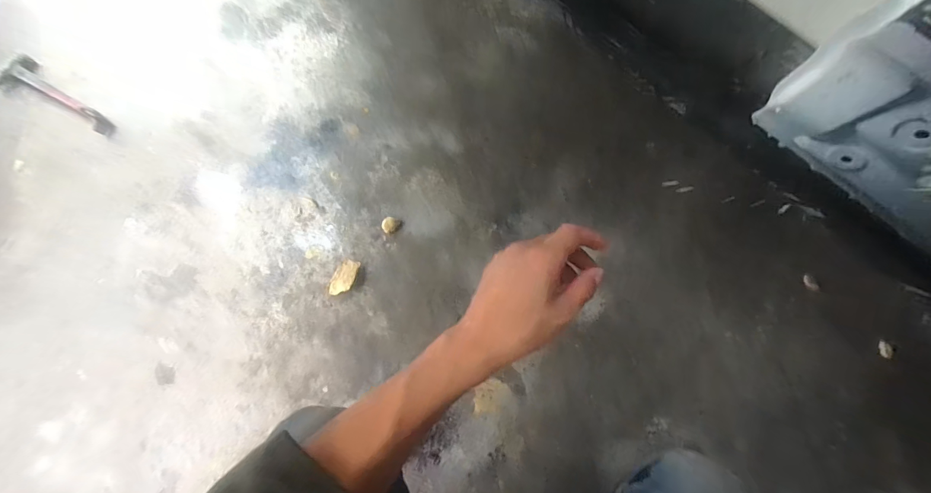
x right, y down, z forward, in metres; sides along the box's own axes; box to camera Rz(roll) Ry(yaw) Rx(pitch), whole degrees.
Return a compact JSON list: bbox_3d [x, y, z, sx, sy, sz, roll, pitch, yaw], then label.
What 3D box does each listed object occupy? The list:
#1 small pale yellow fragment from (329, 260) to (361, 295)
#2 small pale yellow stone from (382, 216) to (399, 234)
[{"bbox_3d":[-0.209,0.055,0.679,0.033,0.011,0.066,23,80,3],"label":"small pale yellow fragment"},{"bbox_3d":[-0.137,-0.039,0.706,0.028,0.006,0.029,0,79,-1],"label":"small pale yellow stone"}]

